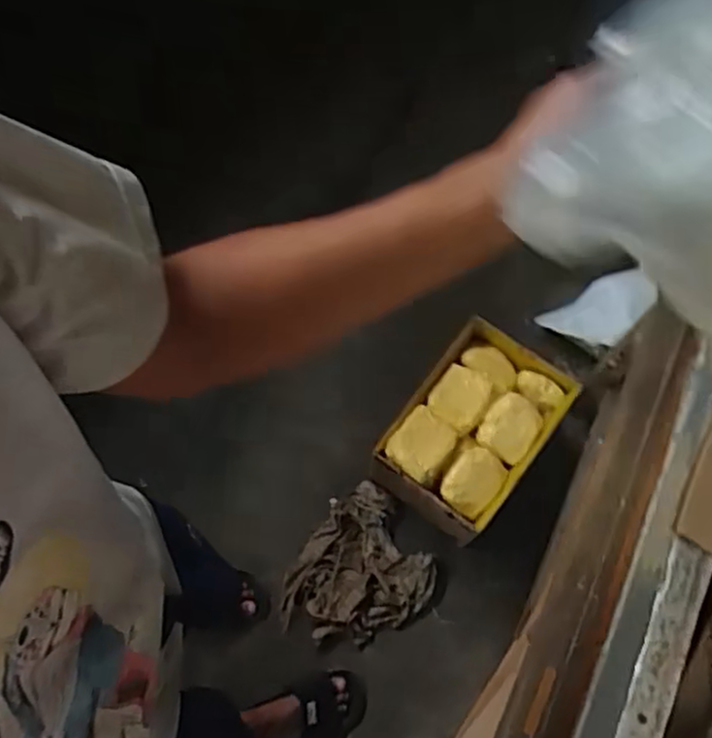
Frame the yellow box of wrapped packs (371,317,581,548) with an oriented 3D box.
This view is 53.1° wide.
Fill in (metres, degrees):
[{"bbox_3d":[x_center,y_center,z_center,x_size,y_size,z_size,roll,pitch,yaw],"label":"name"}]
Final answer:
[{"bbox_3d":[0.230,0.127,1.442,0.258,0.203,0.413,36,72,11],"label":"yellow box of wrapped packs"}]

